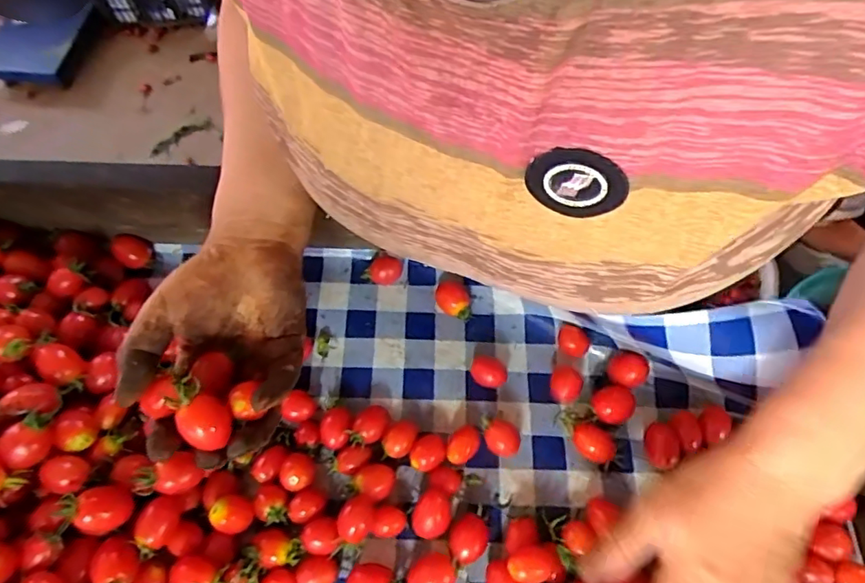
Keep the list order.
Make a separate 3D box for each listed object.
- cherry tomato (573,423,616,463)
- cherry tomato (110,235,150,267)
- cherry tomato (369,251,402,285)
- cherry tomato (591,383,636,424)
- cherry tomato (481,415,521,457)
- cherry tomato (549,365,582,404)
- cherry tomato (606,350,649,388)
[{"bbox_3d":[0.116,0.110,0.396,0.030,0.019,0.021,17,67,12],"label":"cherry tomato"},{"bbox_3d":[-0.250,-0.034,0.457,0.026,0.020,0.026,-2,64,4],"label":"cherry tomato"},{"bbox_3d":[-0.041,-0.017,0.462,0.025,0.020,0.027,-2,64,4],"label":"cherry tomato"},{"bbox_3d":[0.133,0.085,0.408,0.029,0.021,0.028,-2,64,4],"label":"cherry tomato"},{"bbox_3d":[0.047,0.106,0.398,0.033,0.020,0.021,30,70,17],"label":"cherry tomato"},{"bbox_3d":[0.100,0.073,0.416,0.024,0.019,0.025,-2,64,4],"label":"cherry tomato"},{"bbox_3d":[0.146,0.061,0.415,0.023,0.028,0.027,-42,68,-15],"label":"cherry tomato"}]

